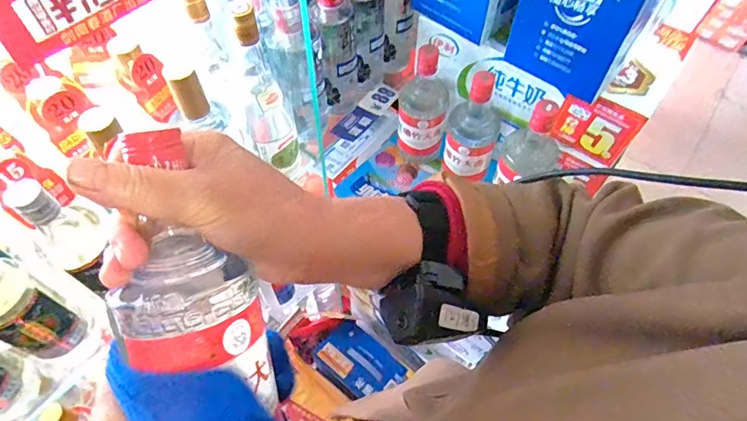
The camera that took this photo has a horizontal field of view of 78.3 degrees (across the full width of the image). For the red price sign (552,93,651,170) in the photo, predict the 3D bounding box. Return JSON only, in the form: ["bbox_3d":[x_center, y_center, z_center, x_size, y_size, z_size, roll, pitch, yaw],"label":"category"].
[{"bbox_3d":[0.305,-0.114,0.634,0.098,0.099,0.012,28,60,16],"label":"red price sign"}]

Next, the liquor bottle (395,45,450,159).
[{"bbox_3d":[0.080,-0.167,0.732,0.080,0.215,0.083,9,57,5],"label":"liquor bottle"}]

